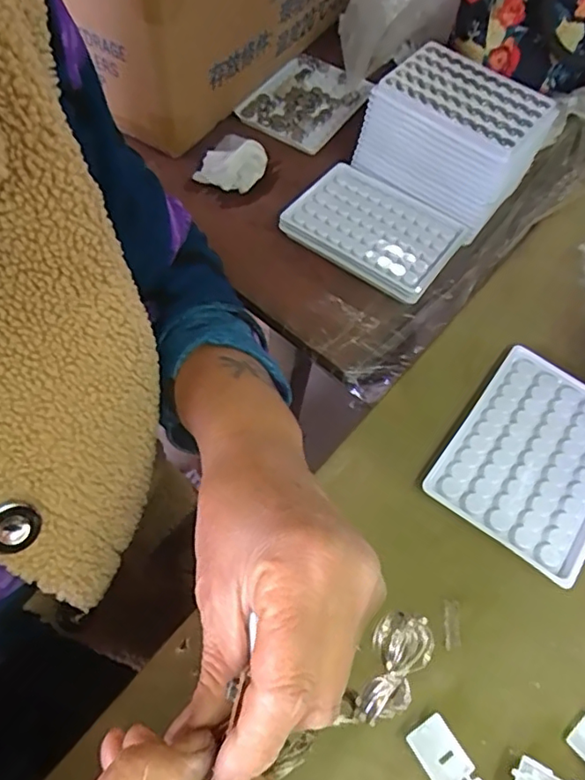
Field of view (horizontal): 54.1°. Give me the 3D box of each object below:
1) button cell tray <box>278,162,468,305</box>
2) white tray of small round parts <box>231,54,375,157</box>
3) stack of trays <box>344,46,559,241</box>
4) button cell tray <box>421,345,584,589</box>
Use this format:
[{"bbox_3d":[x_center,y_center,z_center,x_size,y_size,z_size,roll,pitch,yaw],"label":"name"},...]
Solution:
[{"bbox_3d":[0.066,-0.134,0.476,0.132,0.016,0.092,33,64,15],"label":"button cell tray"},{"bbox_3d":[0.013,-0.284,0.561,0.093,0.011,0.120,30,62,11],"label":"white tray of small round parts"},{"bbox_3d":[0.134,-0.212,0.480,0.134,0.071,0.096,36,65,14],"label":"stack of trays"},{"bbox_3d":[0.148,0.040,0.346,0.094,0.012,0.125,35,63,14],"label":"button cell tray"}]

